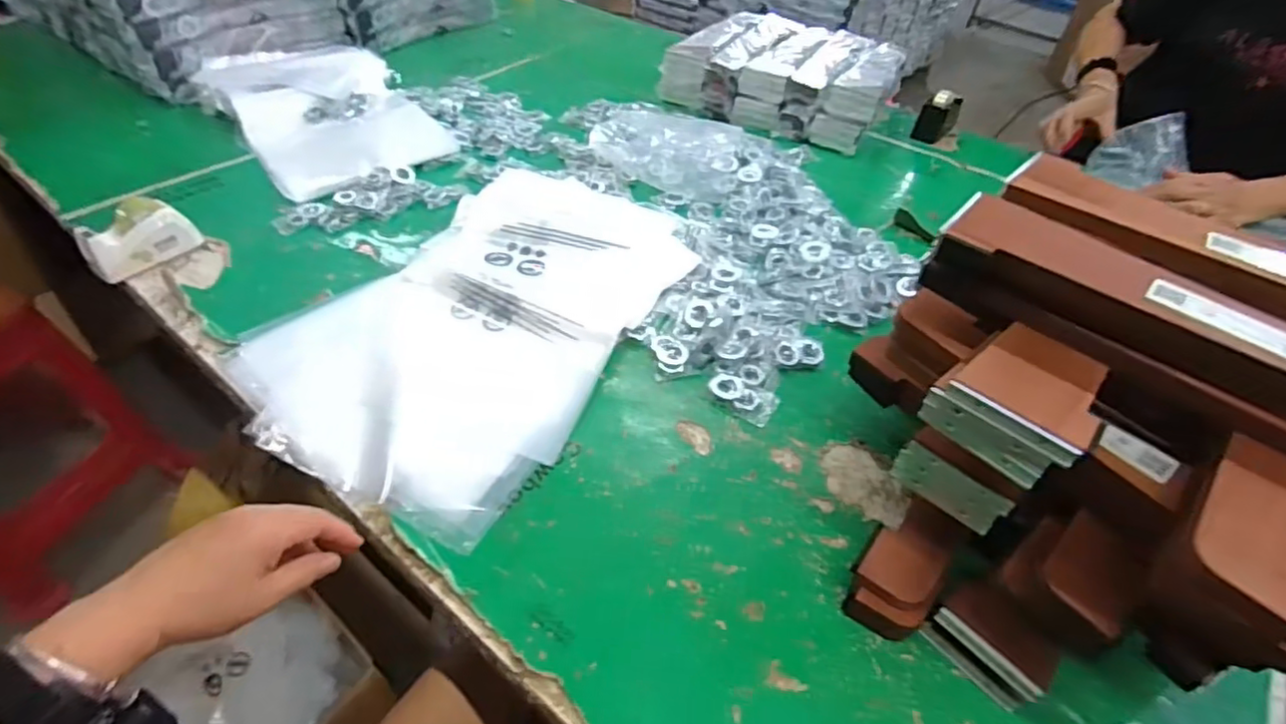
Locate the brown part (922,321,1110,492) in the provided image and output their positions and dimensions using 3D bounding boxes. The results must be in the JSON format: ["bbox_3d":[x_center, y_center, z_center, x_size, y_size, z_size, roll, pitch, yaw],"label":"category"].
[{"bbox_3d":[0.251,0.024,0.423,0.090,0.048,0.089,35,52,28],"label":"brown part"}]

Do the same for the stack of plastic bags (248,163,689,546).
[{"bbox_3d":[-0.184,-0.067,0.744,0.348,0.026,0.517,23,52,16],"label":"stack of plastic bags"}]

